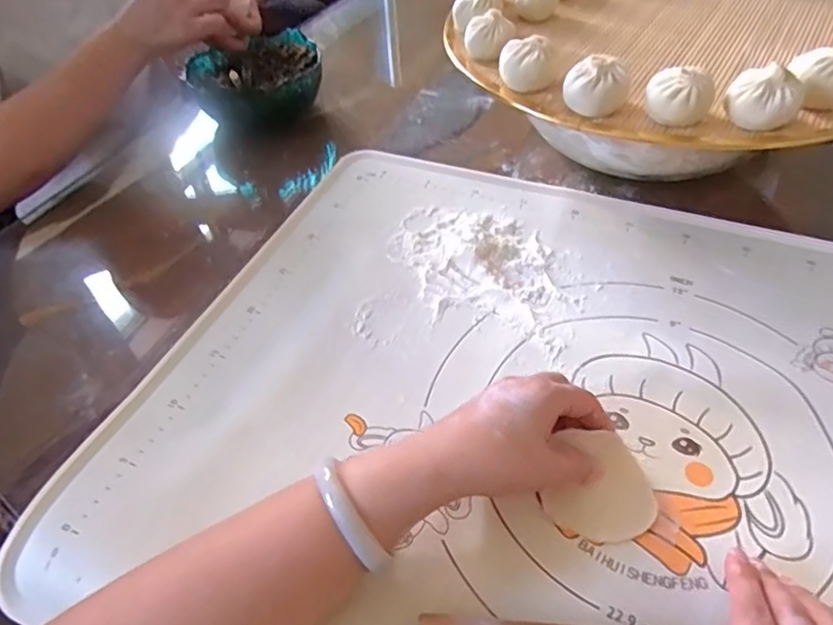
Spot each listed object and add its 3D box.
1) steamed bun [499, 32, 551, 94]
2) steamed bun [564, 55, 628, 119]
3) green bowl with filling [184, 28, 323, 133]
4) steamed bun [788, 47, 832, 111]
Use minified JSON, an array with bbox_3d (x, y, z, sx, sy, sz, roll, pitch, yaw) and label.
[{"bbox_3d":[0.086,-0.196,0.456,0.038,0.032,0.033,4,49,7],"label":"steamed bun"},{"bbox_3d":[0.134,-0.168,0.432,0.039,0.033,0.039,-17,50,-12],"label":"steamed bun"},{"bbox_3d":[-0.177,-0.266,0.683,0.140,0.074,0.143,-2,49,2],"label":"green bowl with filling"},{"bbox_3d":[0.293,-0.172,0.419,0.041,0.034,0.039,-9,49,-4],"label":"steamed bun"}]

